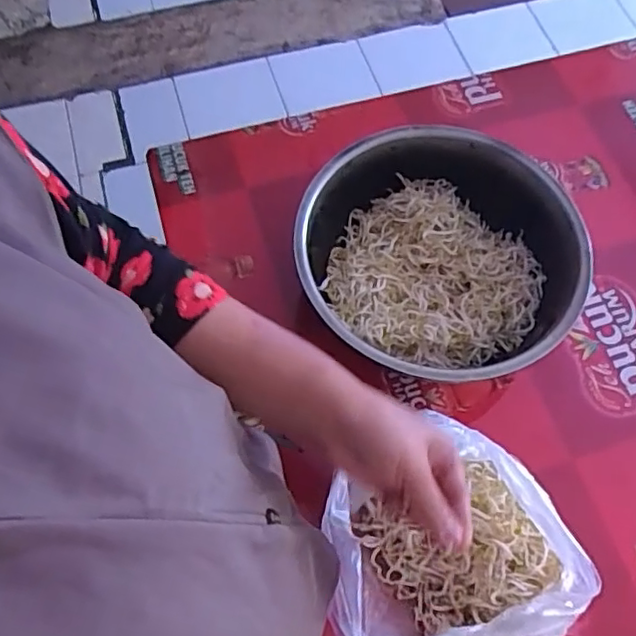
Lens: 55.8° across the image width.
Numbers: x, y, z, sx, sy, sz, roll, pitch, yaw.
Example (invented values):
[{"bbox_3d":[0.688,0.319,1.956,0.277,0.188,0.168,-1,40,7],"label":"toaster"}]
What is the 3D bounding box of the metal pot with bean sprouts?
[{"bbox_3d":[0.128,-0.057,0.664,0.289,0.116,0.286,0,66,-1],"label":"metal pot with bean sprouts"}]

